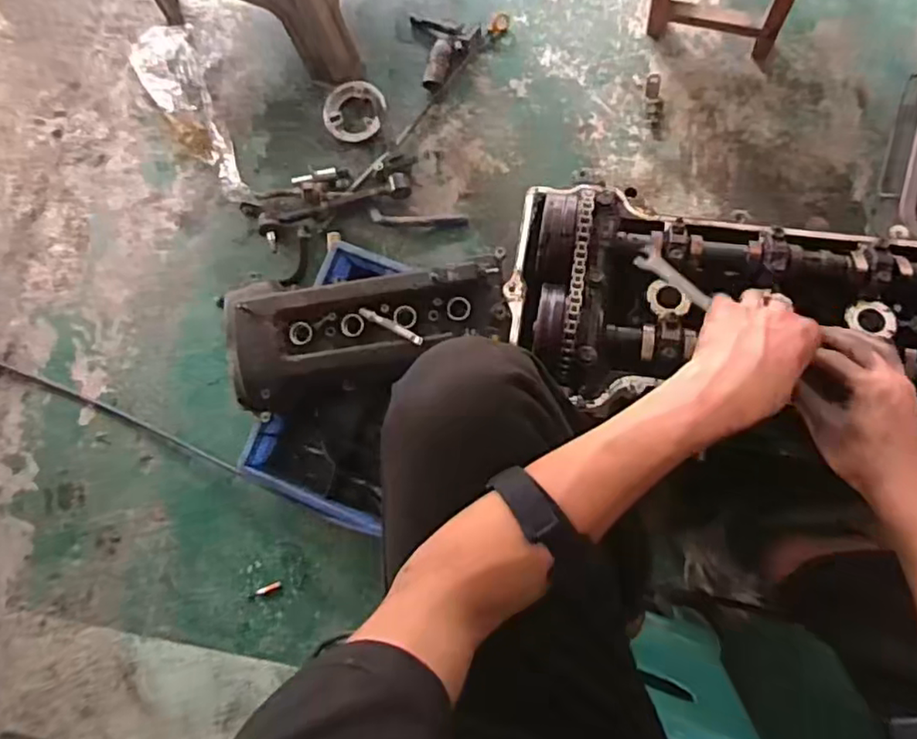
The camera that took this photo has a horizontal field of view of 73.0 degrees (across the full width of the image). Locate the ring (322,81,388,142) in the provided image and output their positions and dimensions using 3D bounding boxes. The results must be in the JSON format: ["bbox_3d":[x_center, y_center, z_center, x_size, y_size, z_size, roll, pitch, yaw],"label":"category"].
[{"bbox_3d":[-0.206,-0.508,1.220,0.127,0.028,0.111,-6,83,8],"label":"ring"}]

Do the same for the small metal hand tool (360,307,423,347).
[{"bbox_3d":[-0.108,-0.069,0.990,0.122,0.019,0.016,28,87,22],"label":"small metal hand tool"}]

